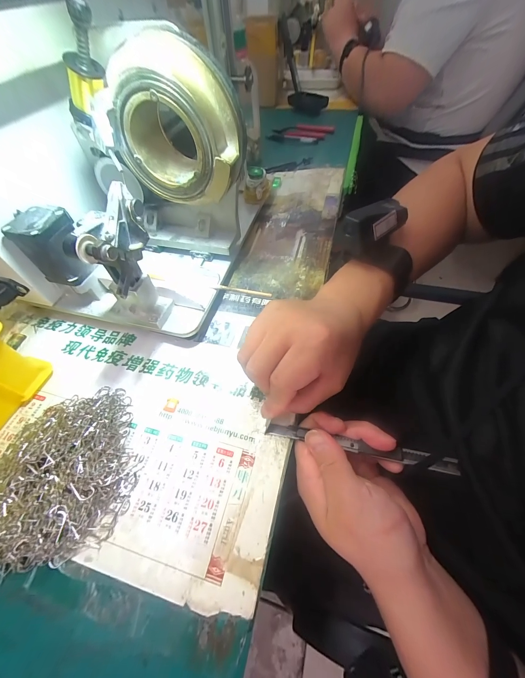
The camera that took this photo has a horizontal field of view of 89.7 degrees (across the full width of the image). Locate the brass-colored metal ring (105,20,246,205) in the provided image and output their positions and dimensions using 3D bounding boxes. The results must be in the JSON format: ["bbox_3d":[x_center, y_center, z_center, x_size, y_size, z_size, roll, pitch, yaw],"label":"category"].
[{"bbox_3d":[-0.070,-0.185,0.228,0.104,0.104,0.046,11,57,10],"label":"brass-colored metal ring"}]

